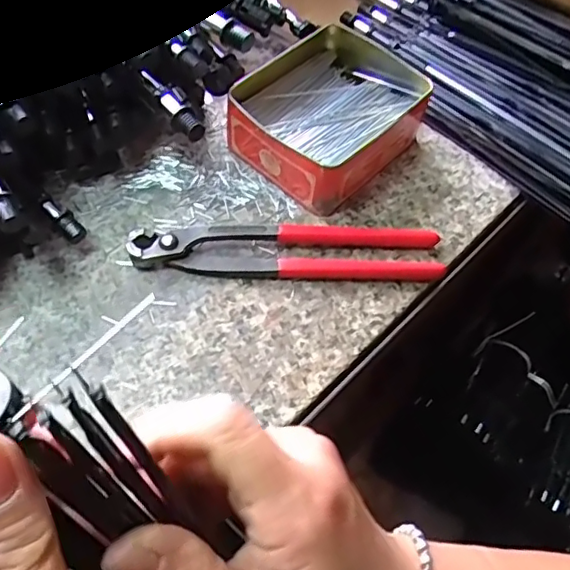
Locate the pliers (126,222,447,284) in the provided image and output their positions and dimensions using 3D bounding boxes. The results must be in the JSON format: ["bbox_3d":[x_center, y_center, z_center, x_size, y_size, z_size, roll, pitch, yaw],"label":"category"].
[{"bbox_3d":[0.002,-0.027,0.371,0.193,0.015,0.045,2,59,-5],"label":"pliers"}]

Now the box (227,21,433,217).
[{"bbox_3d":[0.026,-0.121,0.411,0.112,0.049,0.131,38,62,16],"label":"box"}]

